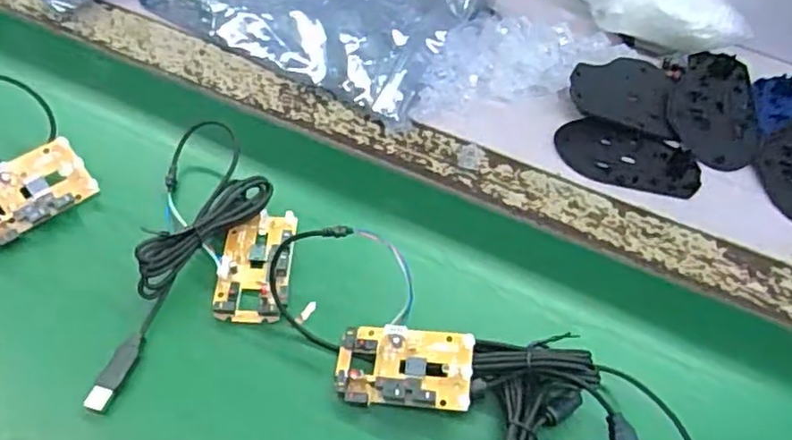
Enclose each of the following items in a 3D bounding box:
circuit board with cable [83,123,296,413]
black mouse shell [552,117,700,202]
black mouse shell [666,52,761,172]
[{"bbox_3d":[-0.115,0.019,0.410,0.097,0.033,0.202,5,54,-1],"label":"circuit board with cable"},{"bbox_3d":[0.181,-0.048,0.508,0.110,0.007,0.056,20,55,10],"label":"black mouse shell"},{"bbox_3d":[0.263,-0.091,0.532,0.075,0.019,0.110,24,56,12],"label":"black mouse shell"}]

